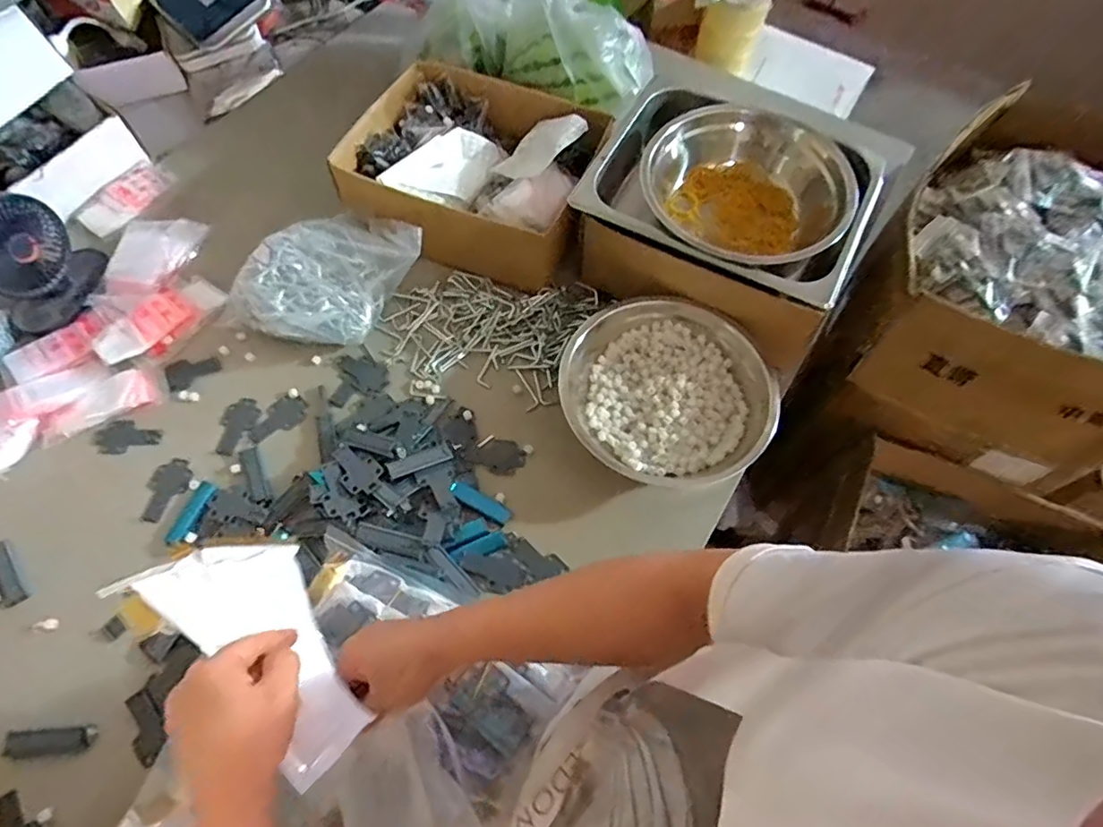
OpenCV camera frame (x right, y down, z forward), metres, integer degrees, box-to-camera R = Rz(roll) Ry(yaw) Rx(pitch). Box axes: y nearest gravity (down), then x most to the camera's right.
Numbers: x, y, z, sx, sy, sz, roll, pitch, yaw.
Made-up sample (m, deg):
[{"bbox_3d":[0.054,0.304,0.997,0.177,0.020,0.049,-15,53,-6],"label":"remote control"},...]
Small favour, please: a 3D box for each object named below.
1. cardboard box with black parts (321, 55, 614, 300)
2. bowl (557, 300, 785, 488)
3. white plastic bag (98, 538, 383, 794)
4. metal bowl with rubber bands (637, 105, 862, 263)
[{"bbox_3d":[-0.100,-0.338,0.823,0.345,0.116,0.254,19,65,8],"label":"cardboard box with black parts"},{"bbox_3d":[0.137,-0.027,0.704,0.252,0.065,0.223,1,64,-1],"label":"bowl"},{"bbox_3d":[-0.207,0.167,0.426,0.186,0.031,0.096,49,30,6],"label":"white plastic bag"},{"bbox_3d":[0.230,-0.264,0.715,0.234,0.099,0.224,1,64,-1],"label":"metal bowl with rubber bands"}]

